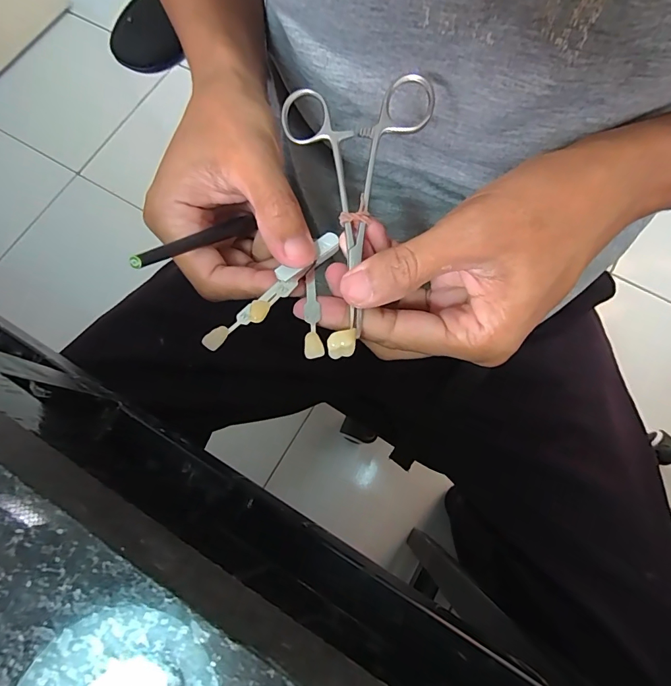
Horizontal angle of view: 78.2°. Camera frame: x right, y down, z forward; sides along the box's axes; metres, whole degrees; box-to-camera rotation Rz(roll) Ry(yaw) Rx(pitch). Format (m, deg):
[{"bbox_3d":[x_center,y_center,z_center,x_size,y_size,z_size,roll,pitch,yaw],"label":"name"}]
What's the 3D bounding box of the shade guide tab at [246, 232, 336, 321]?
[{"bbox_3d":[-0.019,-0.031,0.187,0.011,0.006,0.055,41,78,12],"label":"shade guide tab"}]

